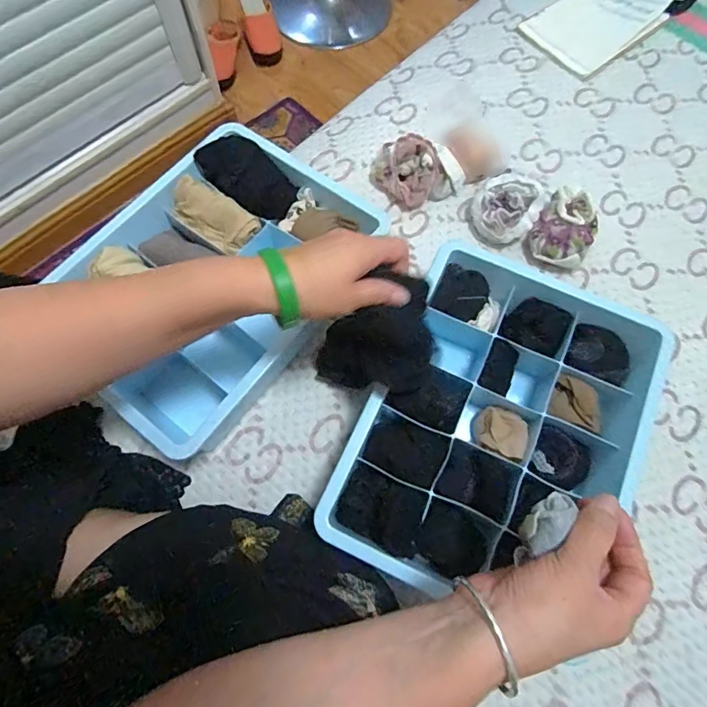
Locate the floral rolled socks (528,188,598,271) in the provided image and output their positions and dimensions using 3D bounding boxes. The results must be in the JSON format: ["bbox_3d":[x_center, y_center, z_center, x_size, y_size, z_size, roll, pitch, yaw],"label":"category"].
[{"bbox_3d":[0.240,-0.141,0.524,0.066,0.043,0.087,27,73,9],"label":"floral rolled socks"}]

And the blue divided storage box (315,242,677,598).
[{"bbox_3d":[0.136,0.069,0.428,0.236,0.069,0.308,25,73,10],"label":"blue divided storage box"}]

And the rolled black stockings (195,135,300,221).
[{"bbox_3d":[-0.113,-0.191,0.497,0.107,0.031,0.059,41,74,12],"label":"rolled black stockings"}]

